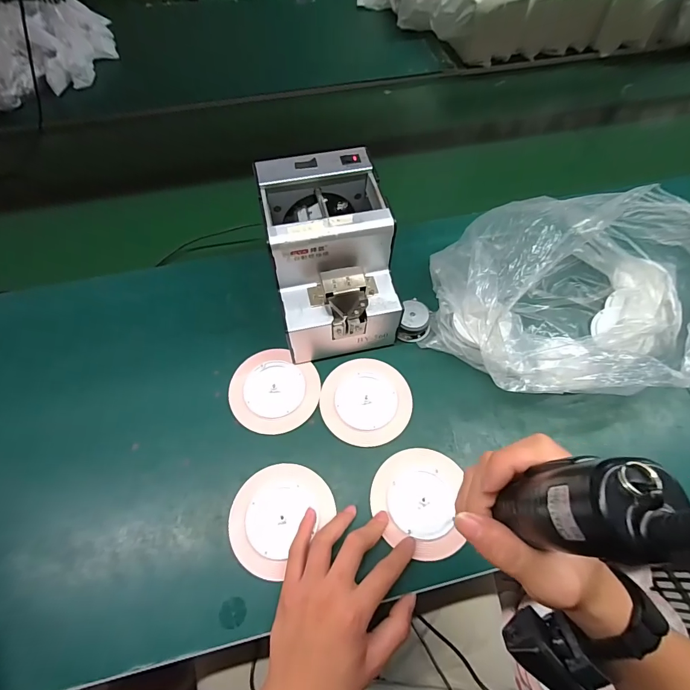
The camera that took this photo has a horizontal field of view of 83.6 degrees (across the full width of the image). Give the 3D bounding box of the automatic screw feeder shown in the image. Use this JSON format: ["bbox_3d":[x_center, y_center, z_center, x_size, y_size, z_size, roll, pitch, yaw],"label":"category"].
[{"bbox_3d":[-0.016,-0.096,0.440,0.125,0.144,0.175,-9,63,-4],"label":"automatic screw feeder"}]

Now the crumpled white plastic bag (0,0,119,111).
[{"bbox_3d":[-0.607,-0.574,0.746,0.203,0.088,0.377,33,66,17],"label":"crumpled white plastic bag"}]

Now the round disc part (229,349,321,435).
[{"bbox_3d":[-0.081,0.052,0.439,0.098,0.004,0.095,0,61,0],"label":"round disc part"}]

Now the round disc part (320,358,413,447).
[{"bbox_3d":[0.024,0.062,0.435,0.099,0.004,0.098,-1,65,2],"label":"round disc part"}]

